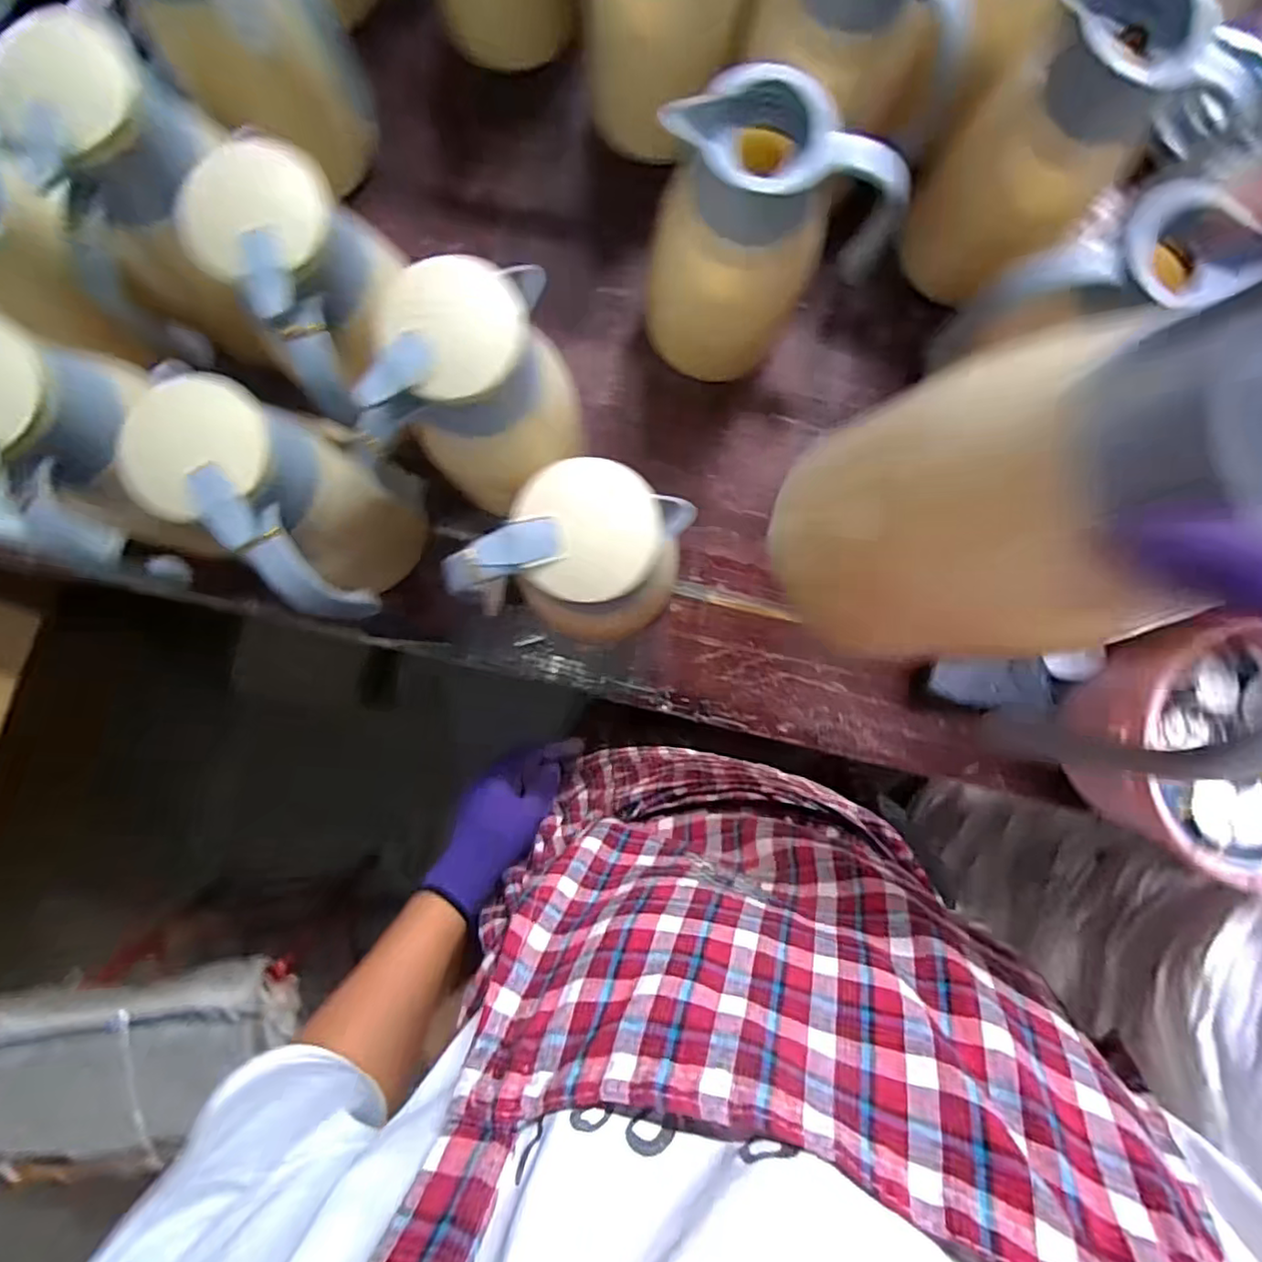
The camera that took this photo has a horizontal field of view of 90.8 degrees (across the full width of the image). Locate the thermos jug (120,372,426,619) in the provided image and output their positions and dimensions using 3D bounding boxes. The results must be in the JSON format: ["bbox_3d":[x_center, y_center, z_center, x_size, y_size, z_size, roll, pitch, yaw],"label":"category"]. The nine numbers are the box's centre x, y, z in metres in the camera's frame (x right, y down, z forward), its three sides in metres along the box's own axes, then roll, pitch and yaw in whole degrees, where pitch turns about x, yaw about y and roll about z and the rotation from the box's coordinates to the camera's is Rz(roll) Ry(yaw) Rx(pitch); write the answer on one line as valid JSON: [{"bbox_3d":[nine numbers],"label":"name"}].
[{"bbox_3d":[-0.256,-0.085,0.492,0.113,0.245,0.147,11,89,-1],"label":"thermos jug"}]

